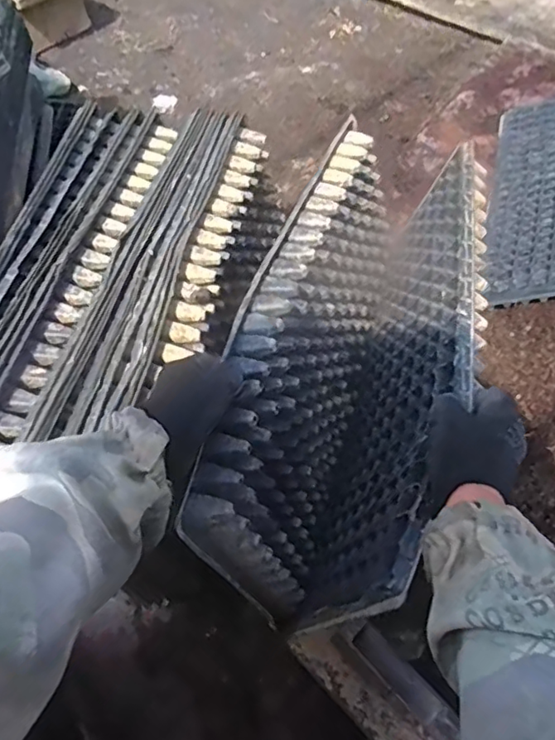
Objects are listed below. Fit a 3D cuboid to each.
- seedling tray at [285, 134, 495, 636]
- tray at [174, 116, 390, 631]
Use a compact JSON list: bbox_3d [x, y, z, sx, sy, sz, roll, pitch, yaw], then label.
[{"bbox_3d":[0.123,0.010,0.600,0.037,0.246,0.508,24,55,-7],"label":"seedling tray"},{"bbox_3d":[0.049,-0.011,0.607,0.043,0.243,0.499,0,51,27],"label":"tray"}]

